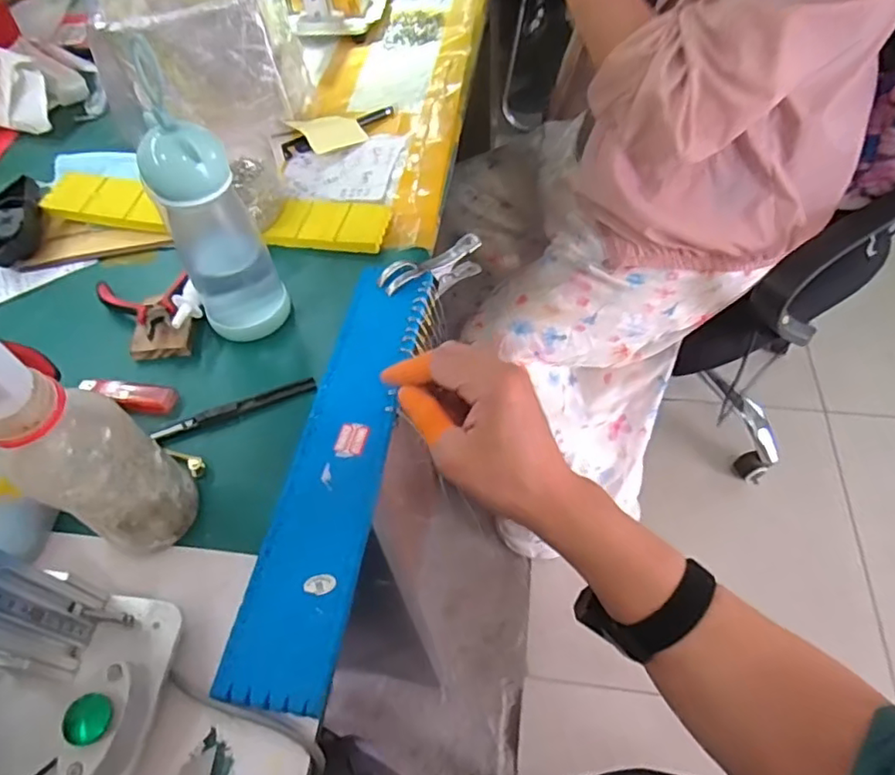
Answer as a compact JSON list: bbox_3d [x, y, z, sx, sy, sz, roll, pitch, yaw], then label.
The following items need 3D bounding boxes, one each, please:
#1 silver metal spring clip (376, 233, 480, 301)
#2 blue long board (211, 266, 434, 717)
[{"bbox_3d":[-0.012,-0.108,0.545,0.110,0.042,0.029,-22,55,-30],"label":"silver metal spring clip"},{"bbox_3d":[-0.074,0.040,0.428,0.065,0.007,0.336,7,56,9],"label":"blue long board"}]

